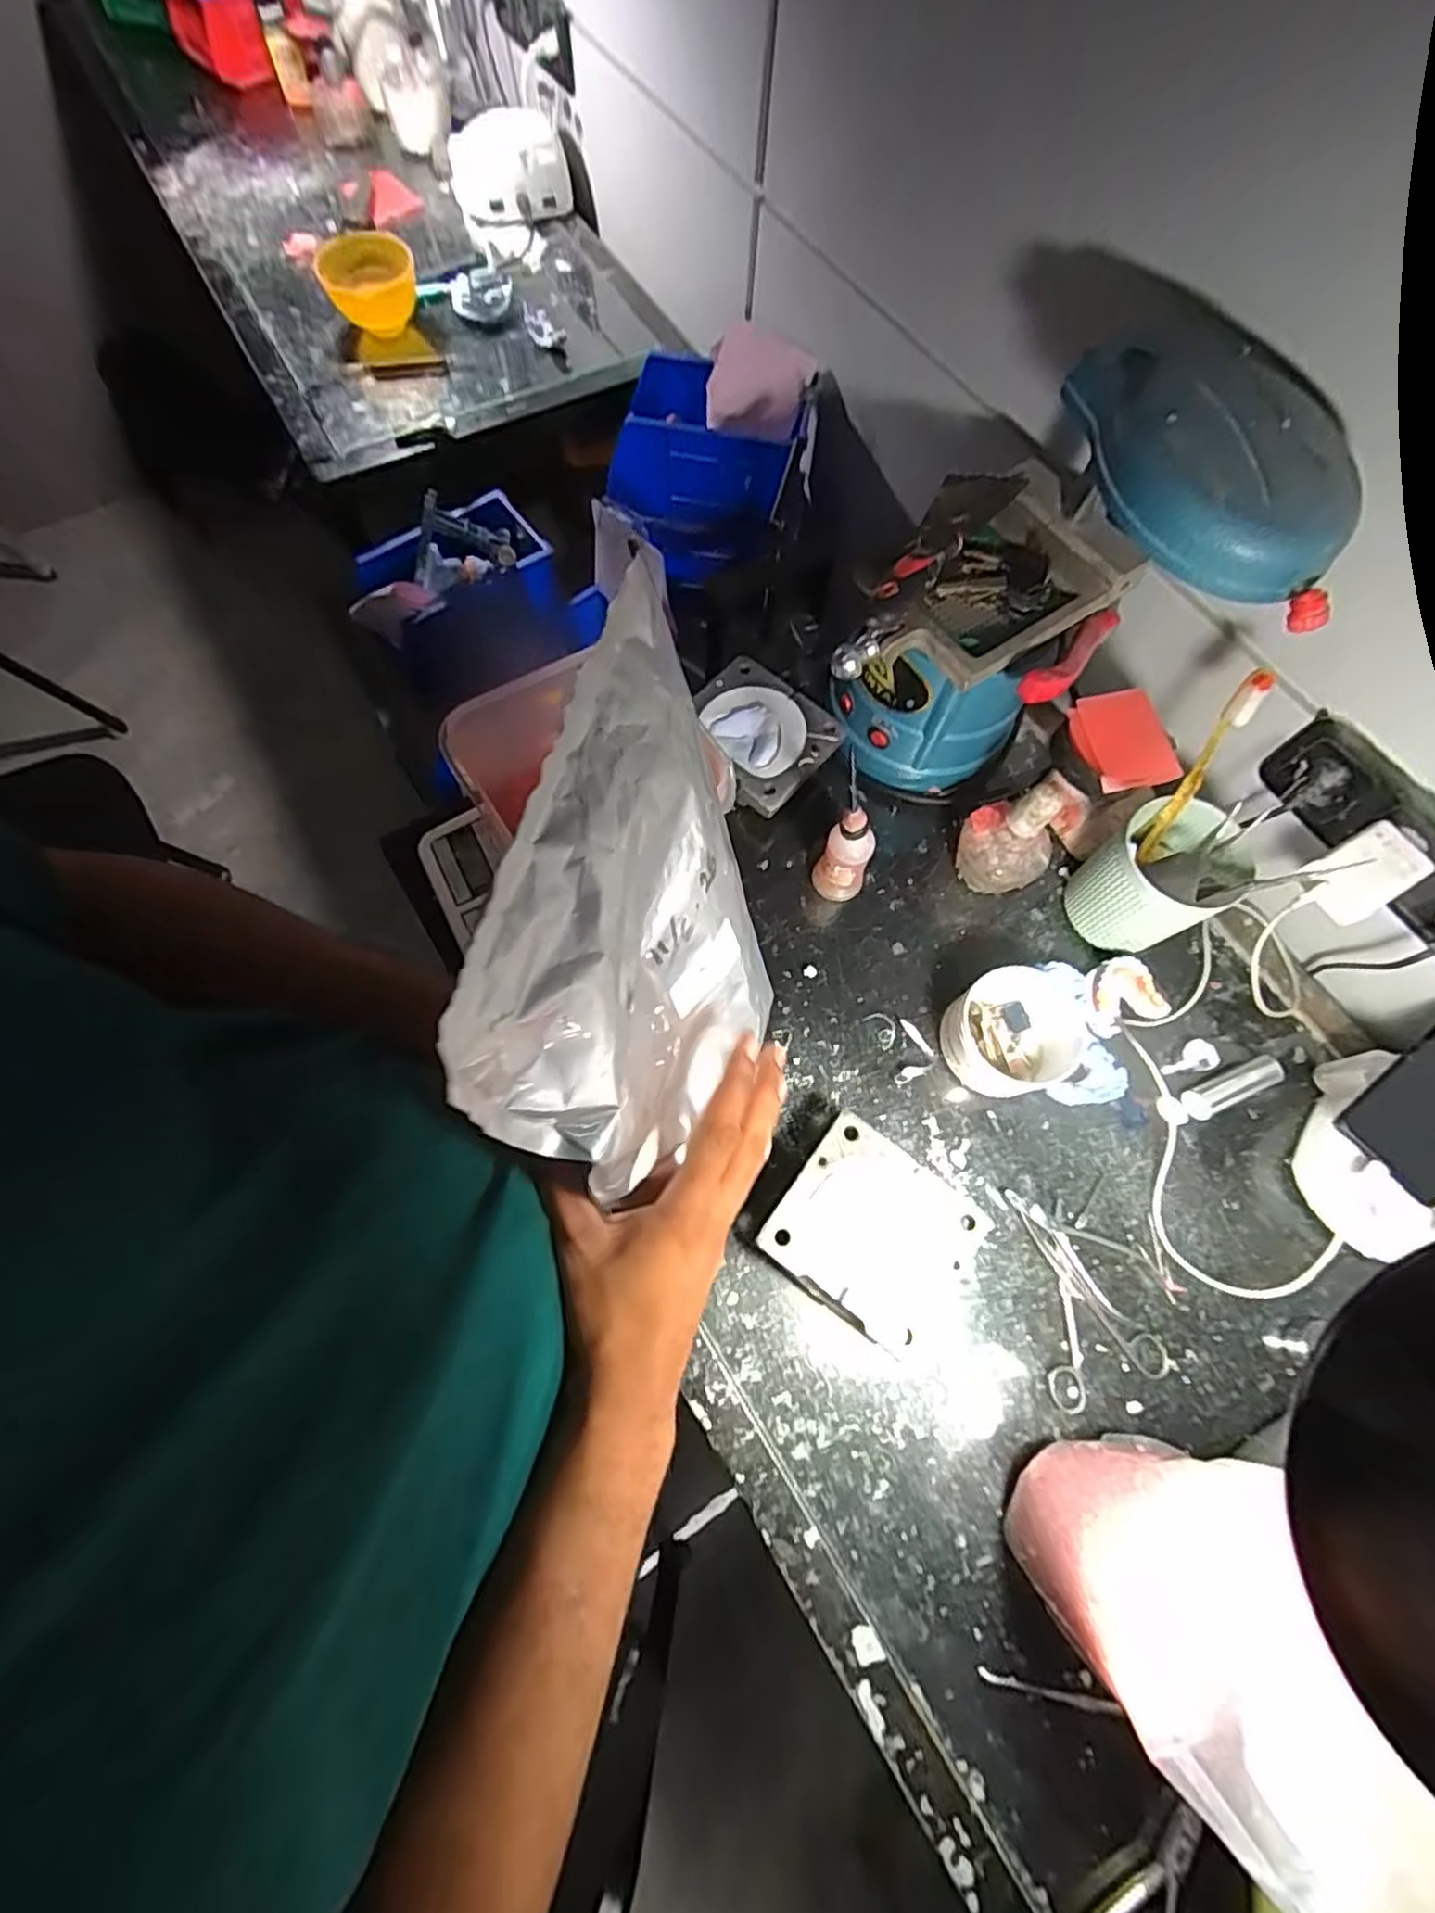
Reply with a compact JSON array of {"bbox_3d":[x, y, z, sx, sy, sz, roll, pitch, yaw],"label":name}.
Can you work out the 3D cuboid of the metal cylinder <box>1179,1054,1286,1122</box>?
[{"bbox_3d":[0.417,0.107,0.572,0.086,0.025,0.024,-21,73,-10],"label":"metal cylinder"}]

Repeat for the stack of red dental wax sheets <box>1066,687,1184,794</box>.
[{"bbox_3d":[0.307,-0.162,0.526,0.076,0.012,0.077,-15,77,-15],"label":"stack of red dental wax sheets"}]

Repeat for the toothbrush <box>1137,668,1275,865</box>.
[{"bbox_3d":[0.365,-0.140,0.532,0.019,0.150,0.020,18,38,5],"label":"toothbrush"}]

